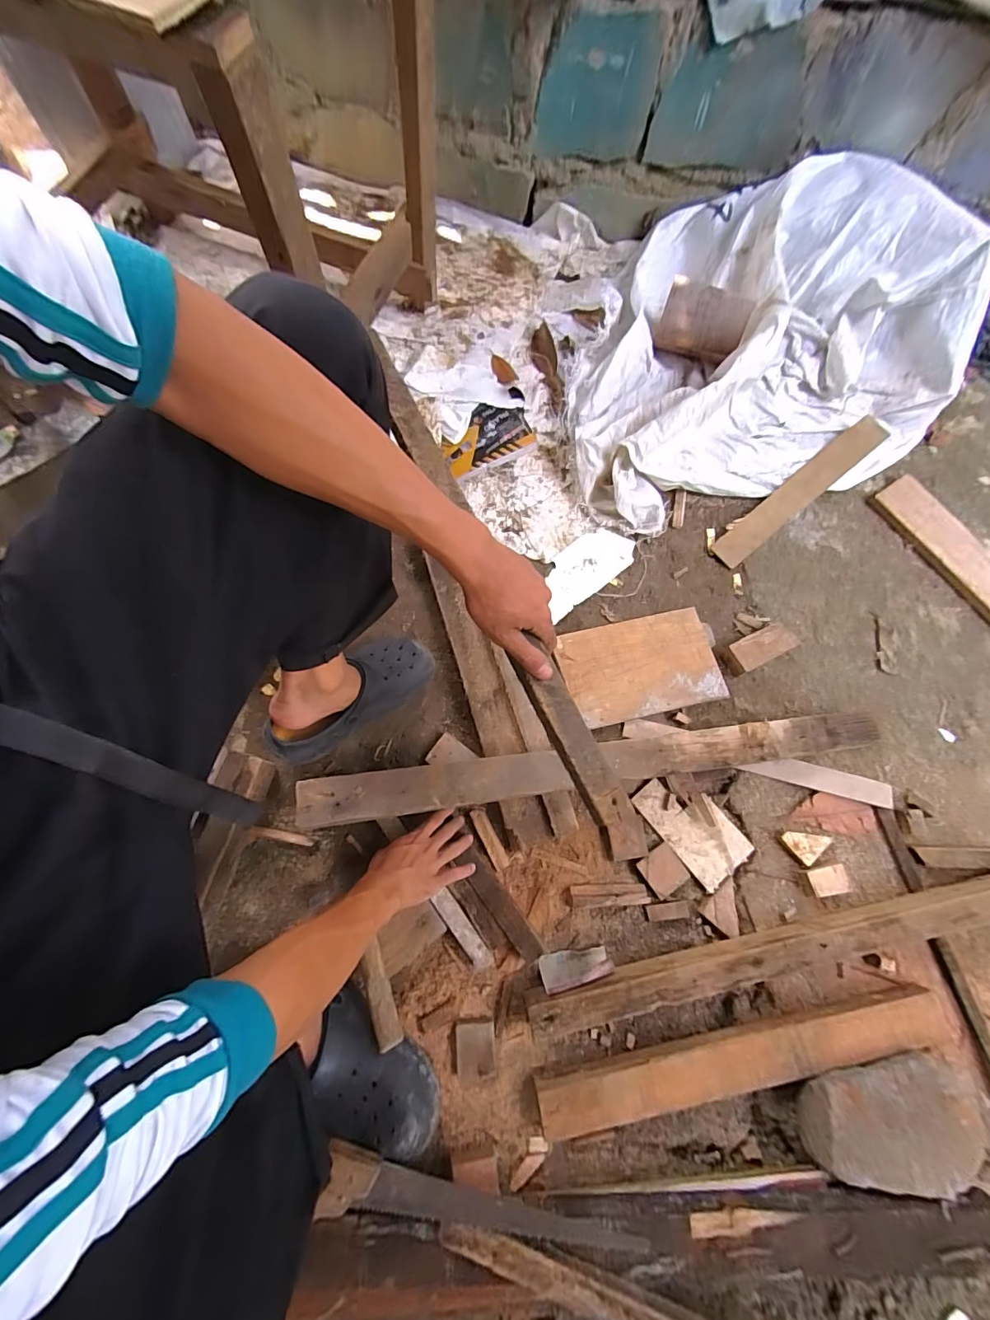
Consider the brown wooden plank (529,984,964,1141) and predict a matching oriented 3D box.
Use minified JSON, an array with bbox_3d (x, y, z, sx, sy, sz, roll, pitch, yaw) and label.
[{"bbox_3d":[0.331,0.531,0.619,0.559,0.044,0.063,-9,73,-5],"label":"brown wooden plank"}]

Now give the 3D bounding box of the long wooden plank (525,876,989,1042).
[{"bbox_3d":[0.430,0.403,0.653,0.787,0.067,0.055,-10,73,-5],"label":"long wooden plank"}]

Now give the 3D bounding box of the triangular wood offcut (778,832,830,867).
[{"bbox_3d":[0.479,0.280,0.718,0.062,0.013,0.055,-37,77,-13],"label":"triangular wood offcut"}]

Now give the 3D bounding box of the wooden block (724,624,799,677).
[{"bbox_3d":[0.455,-0.019,0.800,0.119,0.035,0.054,-24,74,-9],"label":"wooden block"}]

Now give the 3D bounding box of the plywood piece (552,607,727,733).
[{"bbox_3d":[0.250,0.011,0.804,0.266,0.015,0.172,-12,73,-6],"label":"plywood piece"}]

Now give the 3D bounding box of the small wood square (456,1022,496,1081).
[{"bbox_3d":[-0.027,0.517,0.613,0.051,0.013,0.060,0,72,-2],"label":"small wood square"}]

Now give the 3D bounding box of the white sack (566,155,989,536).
[{"bbox_3d":[0.484,-0.661,0.921,0.802,0.201,0.676,-16,73,-7],"label":"white sack"}]

